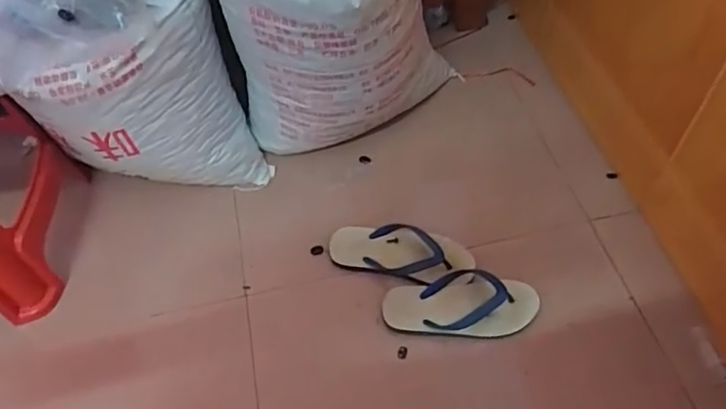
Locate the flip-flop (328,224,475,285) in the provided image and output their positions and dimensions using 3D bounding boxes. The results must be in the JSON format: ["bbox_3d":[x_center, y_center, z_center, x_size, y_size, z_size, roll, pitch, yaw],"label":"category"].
[{"bbox_3d":[0.062,0.076,0.960,0.240,0.044,0.099,10,55,11],"label":"flip-flop"}]

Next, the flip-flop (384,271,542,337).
[{"bbox_3d":[0.153,0.153,0.901,0.241,0.050,0.101,-2,53,2],"label":"flip-flop"}]

